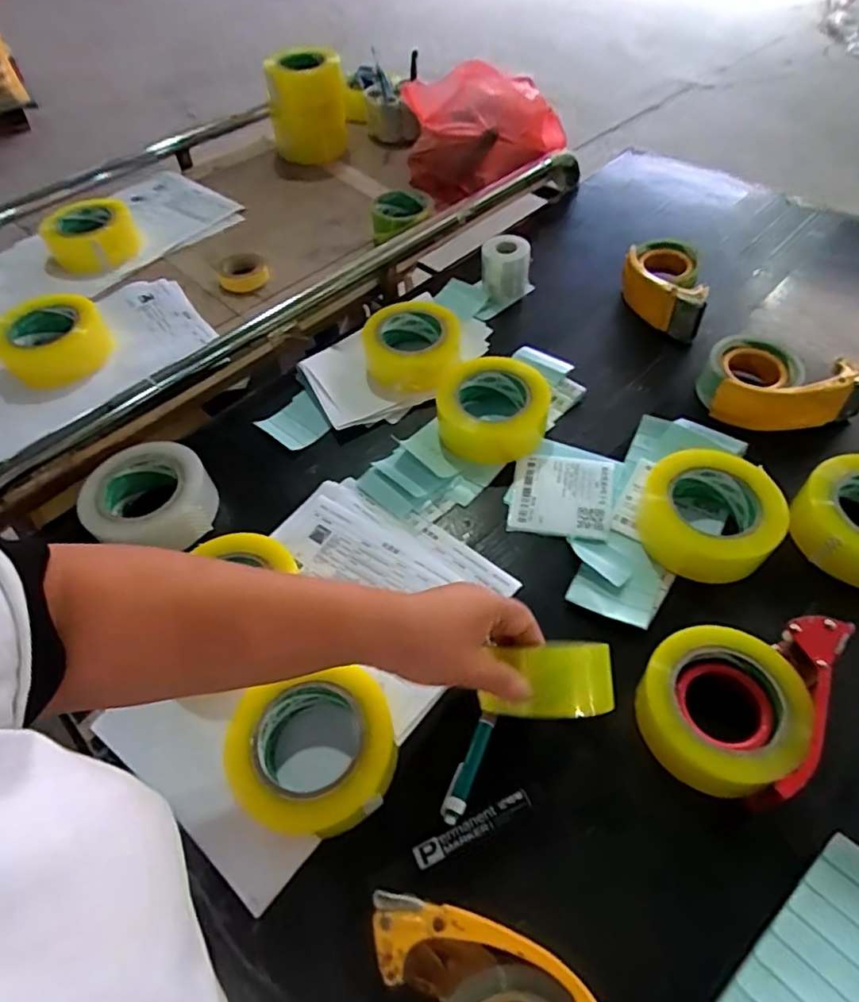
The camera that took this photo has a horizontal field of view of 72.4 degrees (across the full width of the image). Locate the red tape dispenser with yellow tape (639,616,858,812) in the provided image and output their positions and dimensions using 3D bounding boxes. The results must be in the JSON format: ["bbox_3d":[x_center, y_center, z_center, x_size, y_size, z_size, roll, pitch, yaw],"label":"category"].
[{"bbox_3d":[0.244,0.152,0.478,0.123,0.060,0.160,26,60,20],"label":"red tape dispenser with yellow tape"}]

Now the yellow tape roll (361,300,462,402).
[{"bbox_3d":[-0.023,-0.199,0.767,0.127,0.060,0.141,-8,55,-2],"label":"yellow tape roll"}]

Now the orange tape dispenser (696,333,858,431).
[{"bbox_3d":[0.406,-0.141,0.688,0.158,0.071,0.111,-1,55,3],"label":"orange tape dispenser"}]

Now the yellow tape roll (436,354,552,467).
[{"bbox_3d":[0.072,-0.109,0.686,0.130,0.070,0.125,-2,55,2],"label":"yellow tape roll"}]

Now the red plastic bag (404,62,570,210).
[{"bbox_3d":[0.109,-0.596,0.936,0.232,0.159,0.171,-26,58,-14],"label":"red plastic bag"}]

